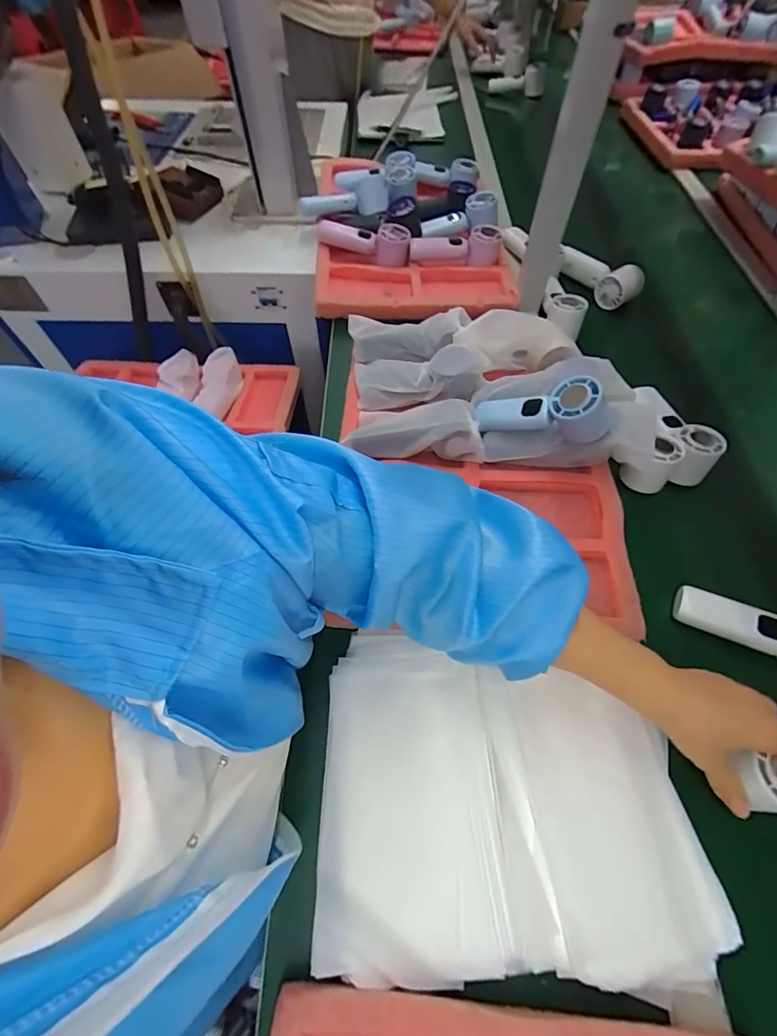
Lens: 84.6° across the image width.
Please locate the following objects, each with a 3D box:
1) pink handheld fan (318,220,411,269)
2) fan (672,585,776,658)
[{"bbox_3d":[-0.039,-0.482,0.740,0.154,0.049,0.069,28,63,15],"label":"pink handheld fan"},{"bbox_3d":[0.374,0.113,0.427,0.150,0.062,0.052,23,62,12],"label":"fan"}]

